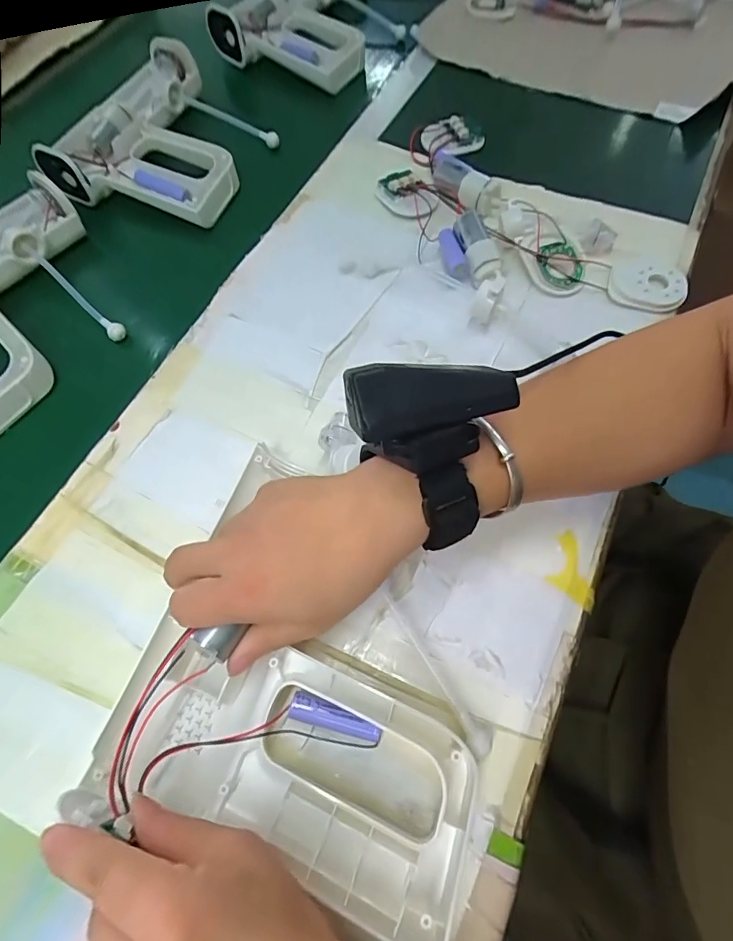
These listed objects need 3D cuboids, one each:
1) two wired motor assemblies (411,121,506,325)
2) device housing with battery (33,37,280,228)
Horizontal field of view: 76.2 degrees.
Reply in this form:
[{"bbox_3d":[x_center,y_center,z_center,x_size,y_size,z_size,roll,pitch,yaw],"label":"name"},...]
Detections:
[{"bbox_3d":[0.083,-0.232,0.405,0.065,0.034,0.254,-2,65,1],"label":"two wired motor assemblies"},{"bbox_3d":[-0.199,-0.356,0.481,0.185,0.033,0.233,14,67,8],"label":"device housing with battery"}]

